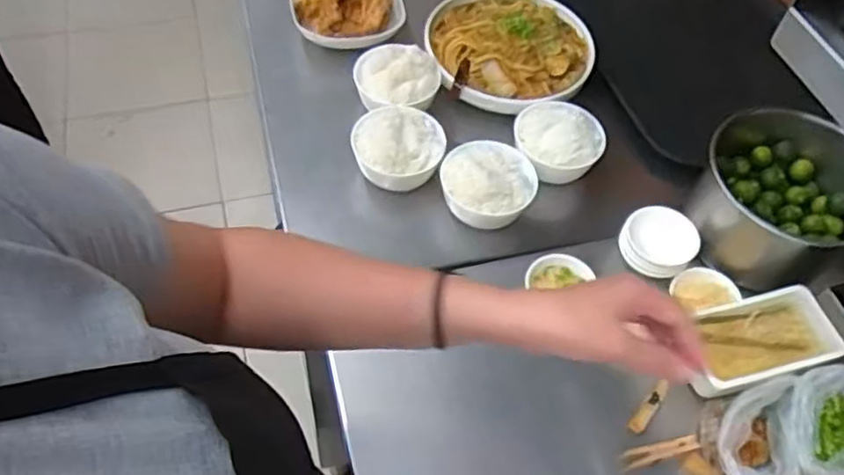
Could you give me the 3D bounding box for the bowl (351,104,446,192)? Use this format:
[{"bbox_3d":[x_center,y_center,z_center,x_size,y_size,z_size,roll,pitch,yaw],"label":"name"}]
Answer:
[{"bbox_3d":[-0.028,-0.106,0.782,0.100,0.050,0.095,2,55,-3],"label":"bowl"}]

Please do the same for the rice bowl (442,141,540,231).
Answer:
[{"bbox_3d":[0.074,-0.060,0.761,0.100,0.058,0.100,2,55,-3],"label":"rice bowl"}]

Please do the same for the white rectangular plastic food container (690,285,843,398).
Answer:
[{"bbox_3d":[0.314,0.096,0.630,0.151,0.033,0.075,-13,57,-12],"label":"white rectangular plastic food container"}]

